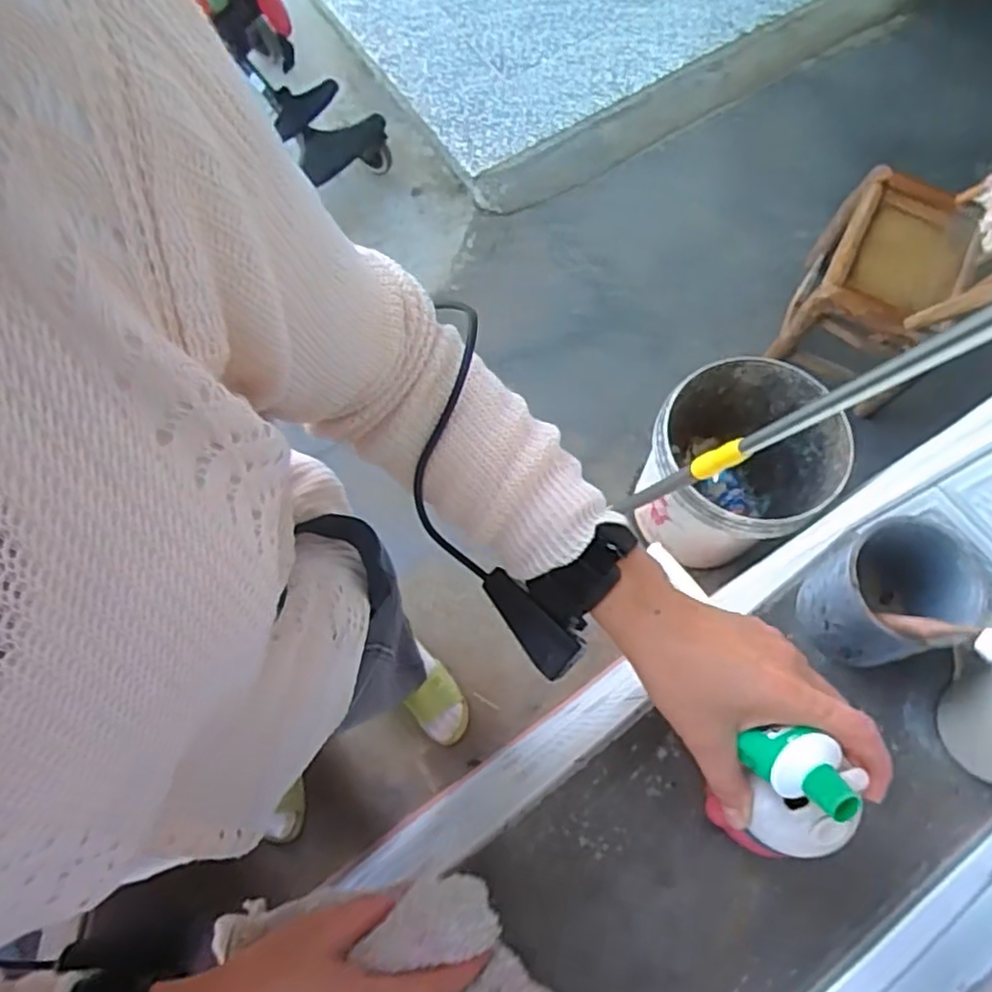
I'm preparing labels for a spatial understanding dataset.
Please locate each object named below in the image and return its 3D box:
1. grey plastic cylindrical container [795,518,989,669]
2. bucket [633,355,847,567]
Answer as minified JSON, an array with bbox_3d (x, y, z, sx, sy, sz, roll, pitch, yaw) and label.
[{"bbox_3d":[0.251,0.063,0.445,0.083,0.088,0.078,0,71,-1],"label":"grey plastic cylindrical container"},{"bbox_3d":[0.419,-0.044,1.267,0.332,0.329,0.295,-35,75,-12],"label":"bucket"}]

